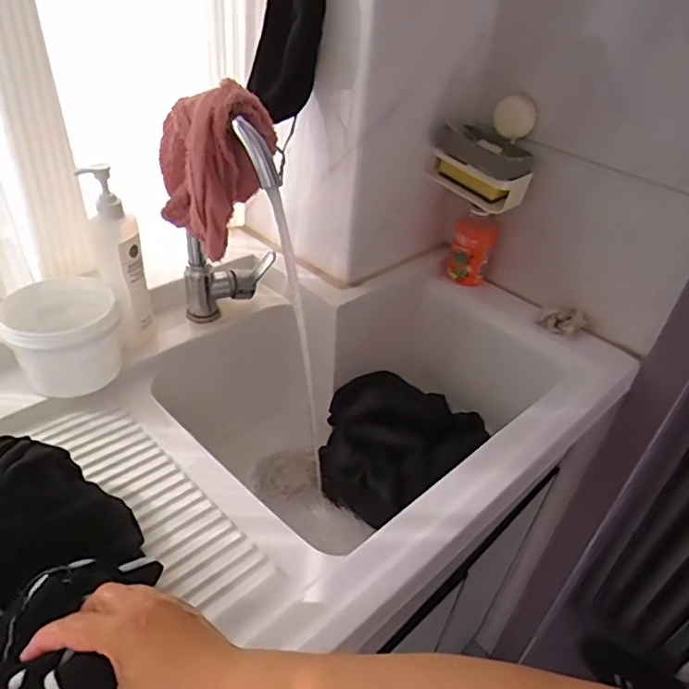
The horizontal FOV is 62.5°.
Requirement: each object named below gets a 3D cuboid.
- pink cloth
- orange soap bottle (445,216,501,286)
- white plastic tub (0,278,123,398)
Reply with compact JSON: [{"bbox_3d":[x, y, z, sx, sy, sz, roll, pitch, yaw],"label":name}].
[{"bbox_3d":[-0.143,-0.206,0.646,0.099,0.162,0.111,34,46,31],"label":"pink cloth"},{"bbox_3d":[0.192,-0.144,0.854,0.063,0.111,0.032,14,39,10],"label":"orange soap bottle"},{"bbox_3d":[-0.329,-0.007,0.680,0.115,0.099,0.106,4,38,-3],"label":"white plastic tub"}]

